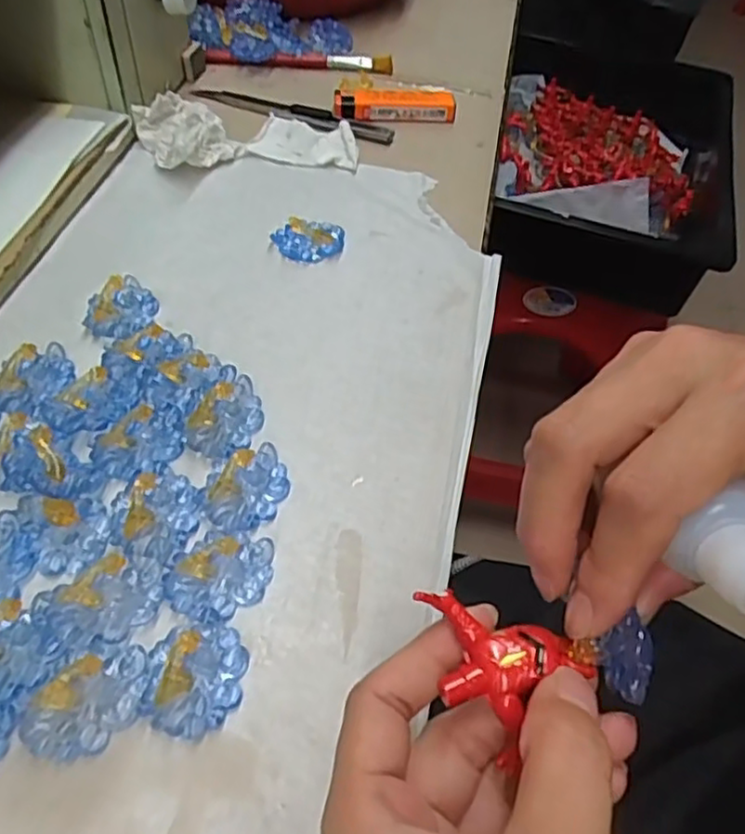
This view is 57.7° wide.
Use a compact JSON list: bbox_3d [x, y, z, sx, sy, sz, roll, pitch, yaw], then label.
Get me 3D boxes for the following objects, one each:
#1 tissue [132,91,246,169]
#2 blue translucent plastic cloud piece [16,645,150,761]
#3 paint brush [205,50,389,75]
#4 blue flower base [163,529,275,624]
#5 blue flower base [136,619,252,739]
[{"bbox_3d":[-0.113,-0.167,0.398,0.057,0.021,0.046,36,56,21],"label":"tissue"},{"bbox_3d":[-0.087,0.086,0.205,0.033,0.005,0.029,-2,51,-8],"label":"blue translucent plastic cloud piece"},{"bbox_3d":[-0.051,-0.256,0.485,0.131,0.007,0.014,-2,51,-8],"label":"paint brush"},{"bbox_3d":[-0.053,0.054,0.235,0.032,0.005,0.034,3,51,-4],"label":"blue flower base"},{"bbox_3d":[-0.056,0.082,0.213,0.029,0.007,0.034,6,51,-2],"label":"blue flower base"}]

